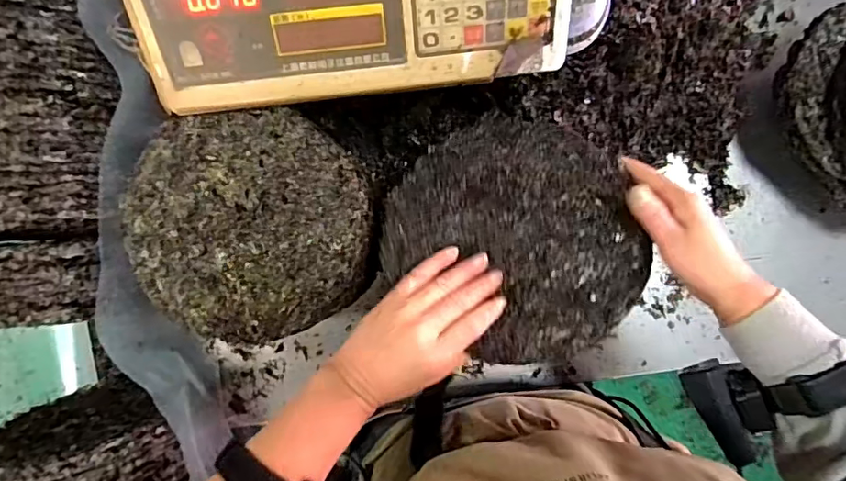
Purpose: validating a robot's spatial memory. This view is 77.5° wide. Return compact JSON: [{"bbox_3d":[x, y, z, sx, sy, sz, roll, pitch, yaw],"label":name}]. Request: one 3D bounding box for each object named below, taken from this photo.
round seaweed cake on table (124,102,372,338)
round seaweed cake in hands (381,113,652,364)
[{"bbox_3d":[-0.145,-0.013,0.441,0.199,0.017,0.185,0,91,-3],"label":"round seaweed cake on table"},{"bbox_3d":[0.076,-0.012,0.418,0.201,0.011,0.189,-3,67,6],"label":"round seaweed cake in hands"}]

